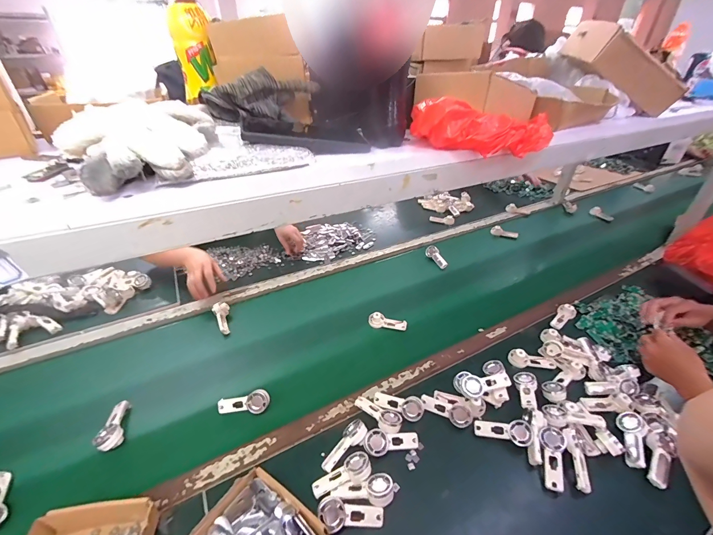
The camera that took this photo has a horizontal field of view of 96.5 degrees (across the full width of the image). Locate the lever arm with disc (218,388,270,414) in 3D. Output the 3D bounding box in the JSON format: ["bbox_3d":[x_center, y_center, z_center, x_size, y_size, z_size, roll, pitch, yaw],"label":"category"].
[{"bbox_3d":[-0.213,0.261,0.605,0.095,0.012,0.041,-13,78,-2],"label":"lever arm with disc"}]

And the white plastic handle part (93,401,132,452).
[{"bbox_3d":[-0.433,0.285,0.577,0.035,0.032,0.094,-5,35,-7],"label":"white plastic handle part"}]

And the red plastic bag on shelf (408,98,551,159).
[{"bbox_3d":[0.192,-0.206,0.463,0.233,0.071,0.082,-6,35,-9],"label":"red plastic bag on shelf"}]

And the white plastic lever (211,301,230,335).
[{"bbox_3d":[-0.334,0.129,0.797,0.038,0.026,0.085,-13,63,-19],"label":"white plastic lever"}]

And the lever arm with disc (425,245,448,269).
[{"bbox_3d":[0.260,-0.034,1.032,0.040,0.015,0.087,-40,73,9],"label":"lever arm with disc"}]

